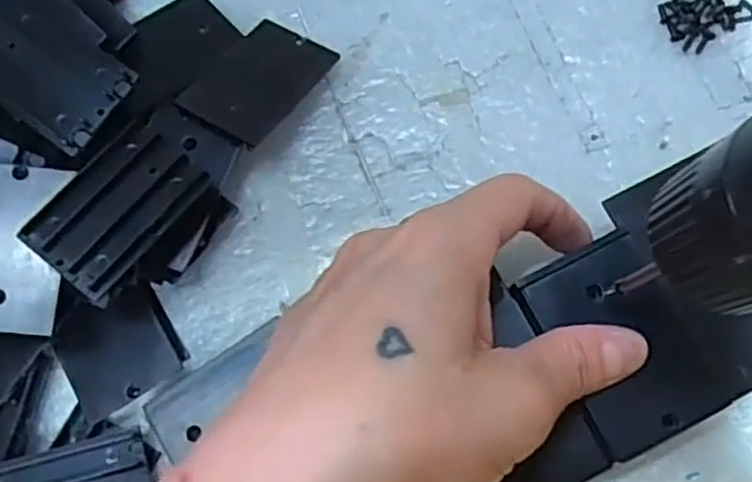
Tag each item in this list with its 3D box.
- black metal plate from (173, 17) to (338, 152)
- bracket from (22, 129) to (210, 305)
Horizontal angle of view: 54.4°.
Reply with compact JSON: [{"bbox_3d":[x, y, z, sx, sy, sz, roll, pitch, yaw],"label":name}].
[{"bbox_3d":[-0.044,-0.060,0.277,0.035,0.007,0.054,31,63,13],"label":"black metal plate"},{"bbox_3d":[-0.084,-0.011,0.239,0.032,0.004,0.055,37,70,6],"label":"bracket"}]

